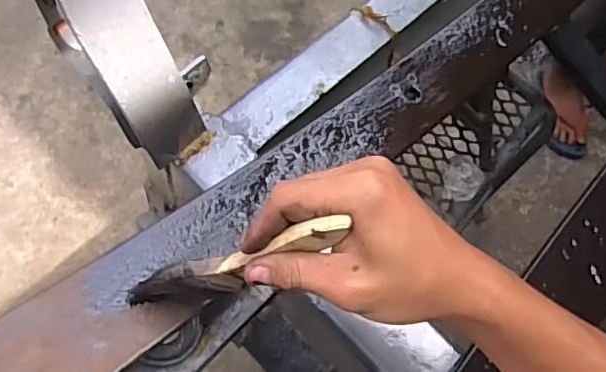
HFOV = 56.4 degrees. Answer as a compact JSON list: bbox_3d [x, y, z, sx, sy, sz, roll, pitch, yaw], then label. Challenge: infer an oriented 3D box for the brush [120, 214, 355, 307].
[{"bbox_3d":[-0.038,0.043,0.298,0.153,0.035,0.013,-23,61,35],"label":"brush"}]

